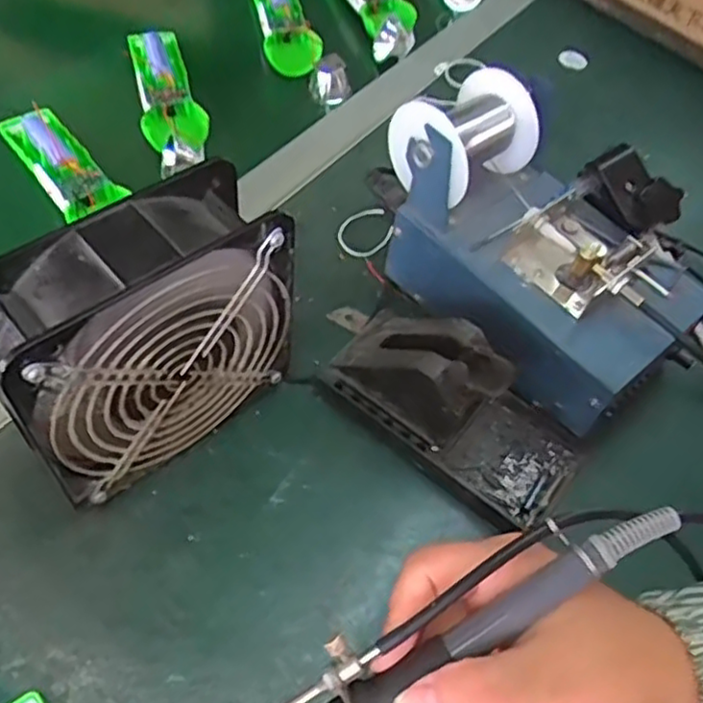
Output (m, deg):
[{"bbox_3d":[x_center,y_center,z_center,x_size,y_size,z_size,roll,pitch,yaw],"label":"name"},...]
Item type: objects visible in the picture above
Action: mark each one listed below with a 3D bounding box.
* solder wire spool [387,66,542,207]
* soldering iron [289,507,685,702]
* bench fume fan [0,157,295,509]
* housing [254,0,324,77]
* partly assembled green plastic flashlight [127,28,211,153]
[{"bbox_3d":[0.070,-0.136,0.424,0.076,0.056,0.070,-35,65,-27],"label":"solder wire spool"},{"bbox_3d":[0.026,0.107,0.249,0.200,0.022,0.031,-34,63,-4],"label":"soldering iron"},{"bbox_3d":[-0.104,-0.003,0.358,0.146,0.151,0.058,-37,66,-26],"label":"bench fume fan"},{"bbox_3d":[-0.065,-0.324,0.665,0.048,0.023,0.165,-8,57,-10],"label":"housing"},{"bbox_3d":[-0.162,-0.229,0.585,0.051,0.021,0.166,-14,57,-16],"label":"partly assembled green plastic flashlight"}]

